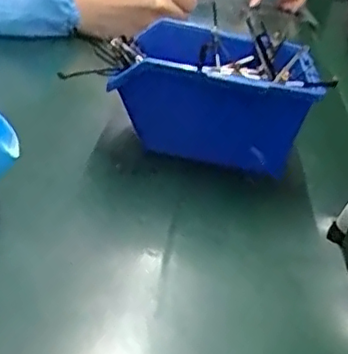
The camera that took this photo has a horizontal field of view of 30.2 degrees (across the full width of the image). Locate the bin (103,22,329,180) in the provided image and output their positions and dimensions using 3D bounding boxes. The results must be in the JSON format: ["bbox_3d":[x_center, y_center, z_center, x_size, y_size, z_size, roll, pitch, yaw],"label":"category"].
[{"bbox_3d":[0.024,-0.050,0.423,0.118,0.075,0.131,13,22,0],"label":"bin"}]

